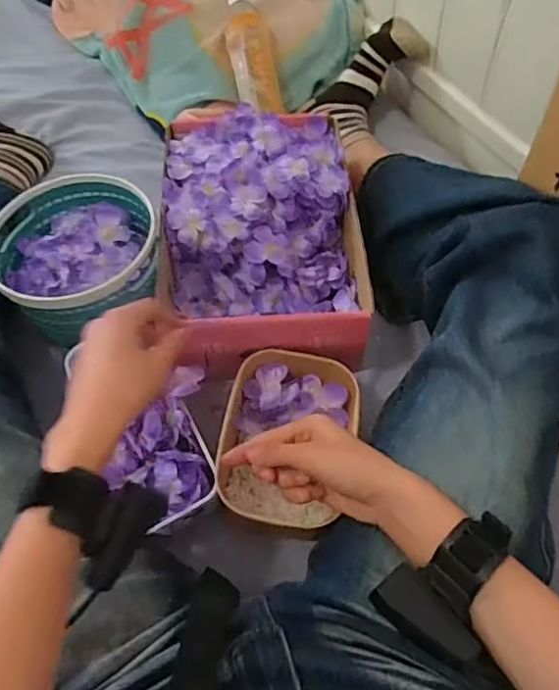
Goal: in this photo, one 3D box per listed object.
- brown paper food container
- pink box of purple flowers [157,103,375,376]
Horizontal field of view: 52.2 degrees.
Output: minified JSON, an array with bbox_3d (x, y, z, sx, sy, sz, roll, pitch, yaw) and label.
[{"bbox_3d":[0.004,0.089,0.527,0.122,0.059,0.162,10,58,7],"label":"brown paper food container"},{"bbox_3d":[-0.023,-0.126,0.658,0.210,0.116,0.320,-6,57,-3],"label":"pink box of purple flowers"}]

